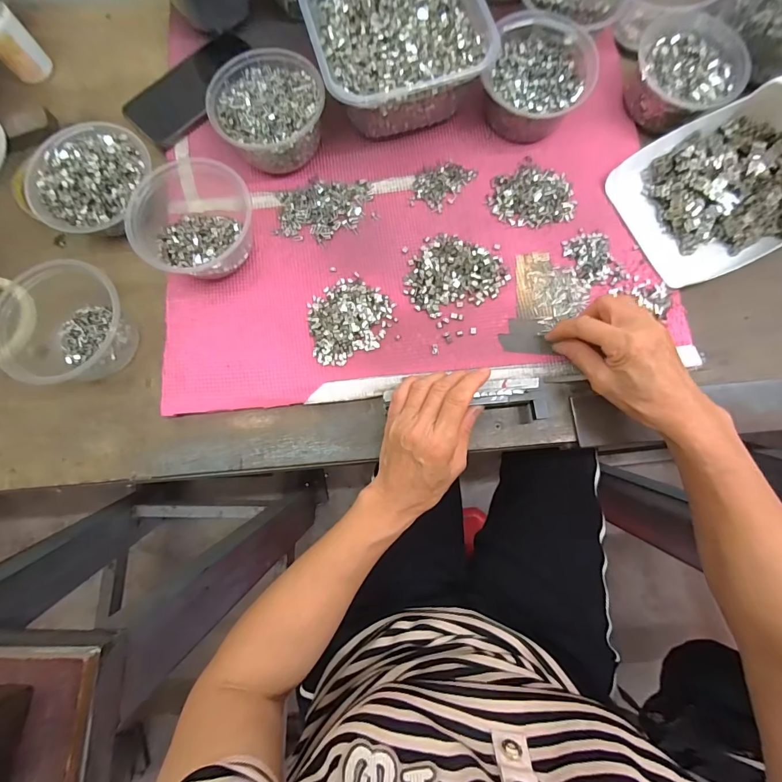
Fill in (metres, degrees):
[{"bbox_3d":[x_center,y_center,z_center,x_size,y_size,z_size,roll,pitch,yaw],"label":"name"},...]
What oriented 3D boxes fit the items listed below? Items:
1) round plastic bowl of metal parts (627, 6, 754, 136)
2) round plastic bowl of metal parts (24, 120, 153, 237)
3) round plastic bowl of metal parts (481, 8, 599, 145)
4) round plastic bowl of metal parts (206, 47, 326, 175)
[{"bbox_3d":[0.313,-0.344,0.424,0.108,0.045,0.134,26,81,5],"label":"round plastic bowl of metal parts"},{"bbox_3d":[-0.305,-0.215,0.410,0.109,0.055,0.114,0,78,1],"label":"round plastic bowl of metal parts"},{"bbox_3d":[0.153,-0.326,0.415,0.099,0.060,0.115,17,81,4],"label":"round plastic bowl of metal parts"},{"bbox_3d":[-0.124,-0.288,0.416,0.110,0.056,0.107,0,80,1],"label":"round plastic bowl of metal parts"}]

